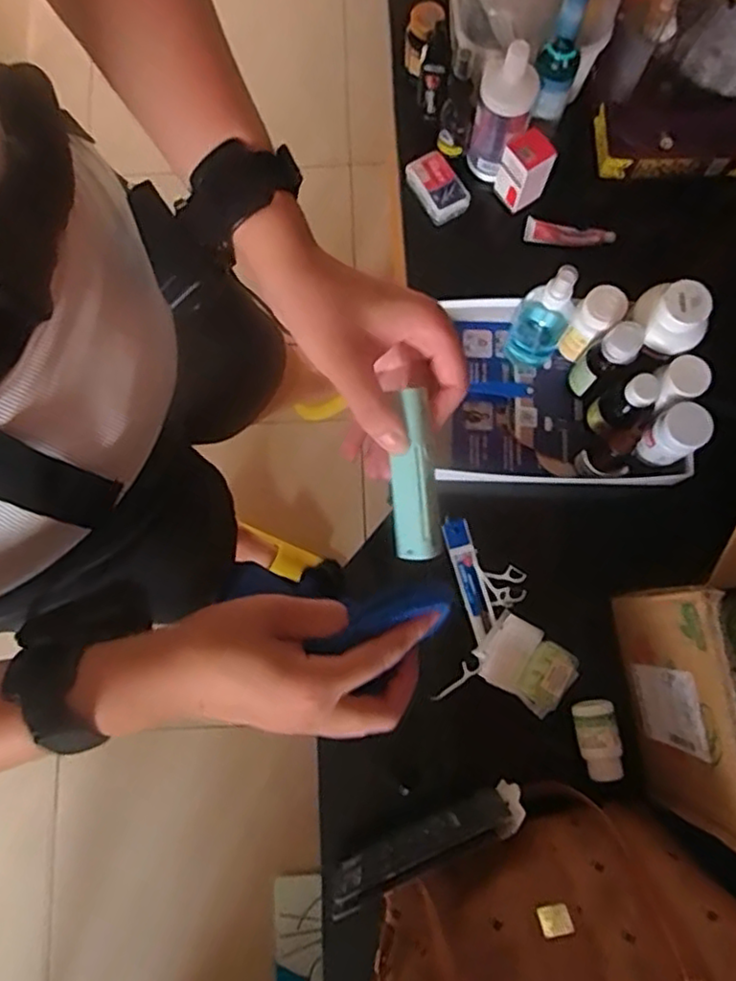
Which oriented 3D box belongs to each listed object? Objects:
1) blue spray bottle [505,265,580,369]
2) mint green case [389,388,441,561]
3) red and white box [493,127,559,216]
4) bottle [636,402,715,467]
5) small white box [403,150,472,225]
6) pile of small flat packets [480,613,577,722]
[{"bbox_3d":[0.184,-0.182,0.689,0.056,0.143,0.055,26,81,6],"label":"blue spray bottle"},{"bbox_3d":[0.025,-0.006,0.351,0.024,0.014,0.086,0,97,1],"label":"mint green case"},{"bbox_3d":[0.182,-0.373,0.767,0.046,0.077,0.048,-38,81,-6],"label":"red and white box"},{"bbox_3d":[0.315,-0.057,0.677,0.051,0.060,0.047,0,79,1],"label":"bottle"},{"bbox_3d":[0.083,-0.366,0.799,0.051,0.025,0.085,-34,80,-5],"label":"small white box"},{"bbox_3d":[0.169,0.184,0.690,0.090,0.023,0.072,34,81,7],"label":"pile of small flat packets"}]

